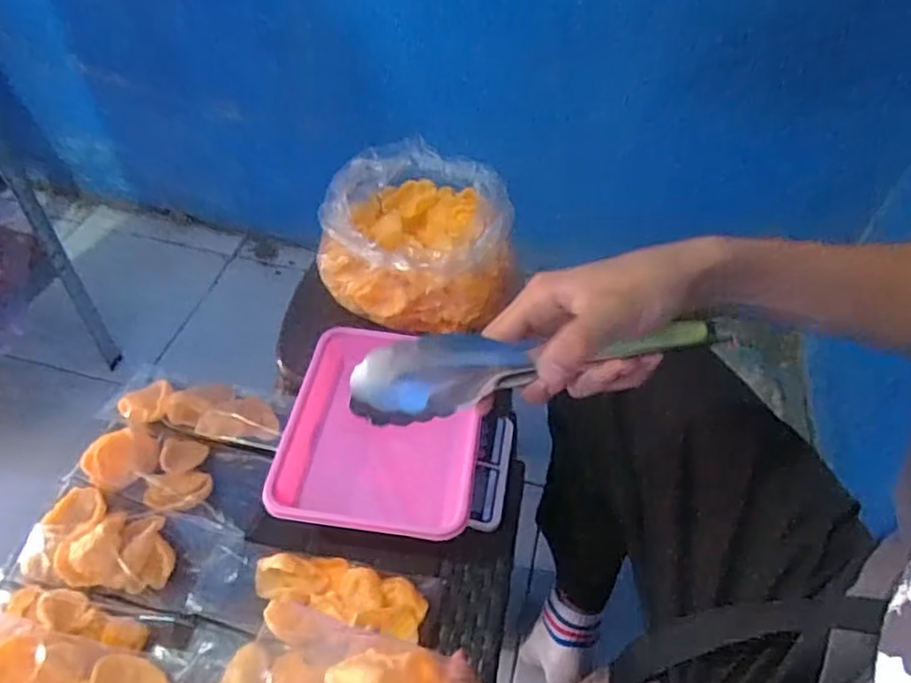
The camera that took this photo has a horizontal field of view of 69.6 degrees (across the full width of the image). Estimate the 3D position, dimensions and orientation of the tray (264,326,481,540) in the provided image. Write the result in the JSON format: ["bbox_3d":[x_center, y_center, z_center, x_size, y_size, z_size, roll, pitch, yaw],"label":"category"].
[{"bbox_3d":[-0.068,0.081,0.640,0.178,0.034,0.223,7,49,3],"label":"tray"}]

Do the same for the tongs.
[{"bbox_3d":[0.053,0.010,0.362,0.219,0.030,0.033,-8,49,-11],"label":"tongs"}]

